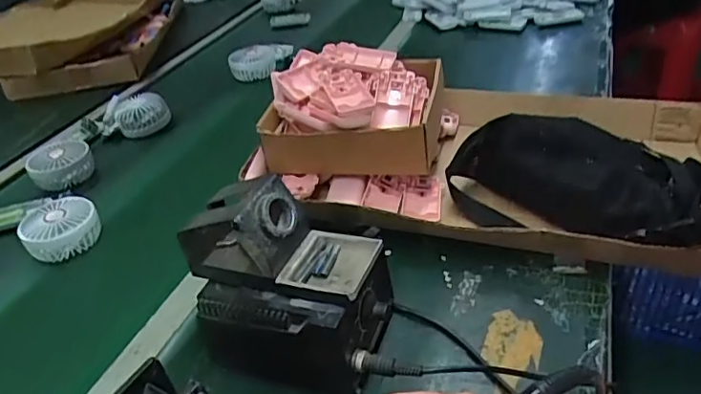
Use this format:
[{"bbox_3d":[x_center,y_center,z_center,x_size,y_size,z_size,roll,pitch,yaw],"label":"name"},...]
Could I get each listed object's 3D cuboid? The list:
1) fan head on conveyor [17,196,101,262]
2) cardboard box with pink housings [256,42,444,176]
[{"bbox_3d":[-0.368,0.039,0.696,0.086,0.049,0.069,-30,42,-30],"label":"fan head on conveyor"},{"bbox_3d":[0.003,-0.121,0.730,0.216,0.110,0.201,4,36,14],"label":"cardboard box with pink housings"}]

